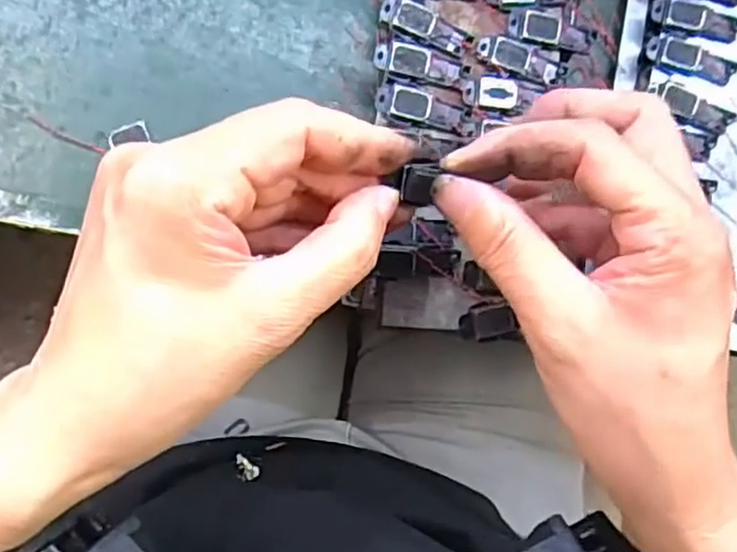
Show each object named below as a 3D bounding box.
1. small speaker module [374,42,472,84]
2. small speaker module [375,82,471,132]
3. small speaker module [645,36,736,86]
[{"bbox_3d":[0.023,-0.089,0.294,0.040,0.004,0.013,8,95,-10],"label":"small speaker module"},{"bbox_3d":[0.023,-0.070,0.292,0.039,0.004,0.015,15,85,-8],"label":"small speaker module"},{"bbox_3d":[0.143,-0.096,0.312,0.039,0.004,0.016,22,84,6],"label":"small speaker module"}]

